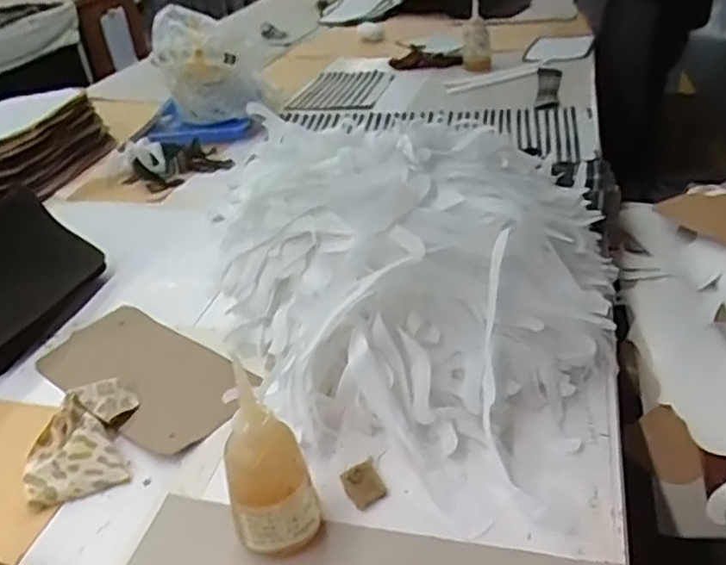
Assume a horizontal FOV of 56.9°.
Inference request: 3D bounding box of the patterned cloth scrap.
[{"bbox_3d":[-0.259,0.143,0.618,0.083,0.030,0.126,-11,33,-7],"label":"patterned cloth scrap"}]

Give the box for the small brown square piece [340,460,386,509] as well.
[{"bbox_3d":[0.000,0.166,0.554,0.029,0.007,0.038,-17,34,-17],"label":"small brown square piece"}]

